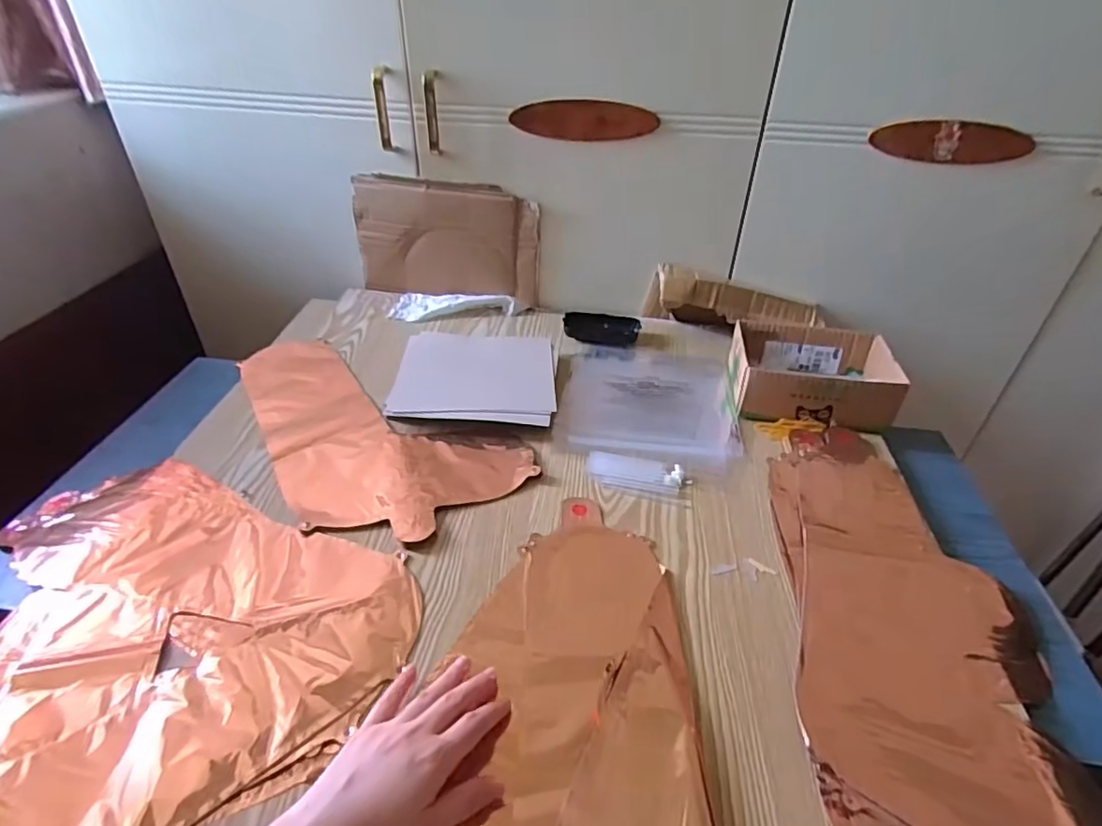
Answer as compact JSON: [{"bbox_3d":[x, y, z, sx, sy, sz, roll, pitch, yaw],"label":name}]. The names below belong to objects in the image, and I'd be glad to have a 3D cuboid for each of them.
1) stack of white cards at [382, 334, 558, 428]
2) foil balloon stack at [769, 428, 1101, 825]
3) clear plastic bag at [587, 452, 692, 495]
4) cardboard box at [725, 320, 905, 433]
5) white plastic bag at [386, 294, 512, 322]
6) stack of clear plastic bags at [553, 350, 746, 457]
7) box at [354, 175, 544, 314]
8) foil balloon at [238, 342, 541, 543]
[{"bbox_3d":[-0.095,-0.052,0.764,0.193,0.018,0.193,1,37,-1],"label":"stack of white cards"},{"bbox_3d":[0.309,0.175,0.502,0.205,0.019,0.453,8,37,8],"label":"foil balloon stack"},{"bbox_3d":[0.093,0.062,0.641,0.106,0.009,0.053,7,37,6],"label":"clear plastic bag"},{"bbox_3d":[0.321,-0.051,0.744,0.184,0.064,0.149,9,38,9],"label":"cardboard box"},{"bbox_3d":[-0.149,-0.166,0.908,0.183,0.024,0.076,3,37,1],"label":"white plastic bag"},{"bbox_3d":[0.126,-0.020,0.771,0.210,0.016,0.247,5,37,5],"label":"stack of clear plastic bags"},{"bbox_3d":[-0.156,-0.252,0.889,0.275,0.177,0.025,6,37,6],"label":"box"},{"bbox_3d":[-0.238,0.012,0.691,0.417,0.006,0.207,31,46,33],"label":"foil balloon"}]

